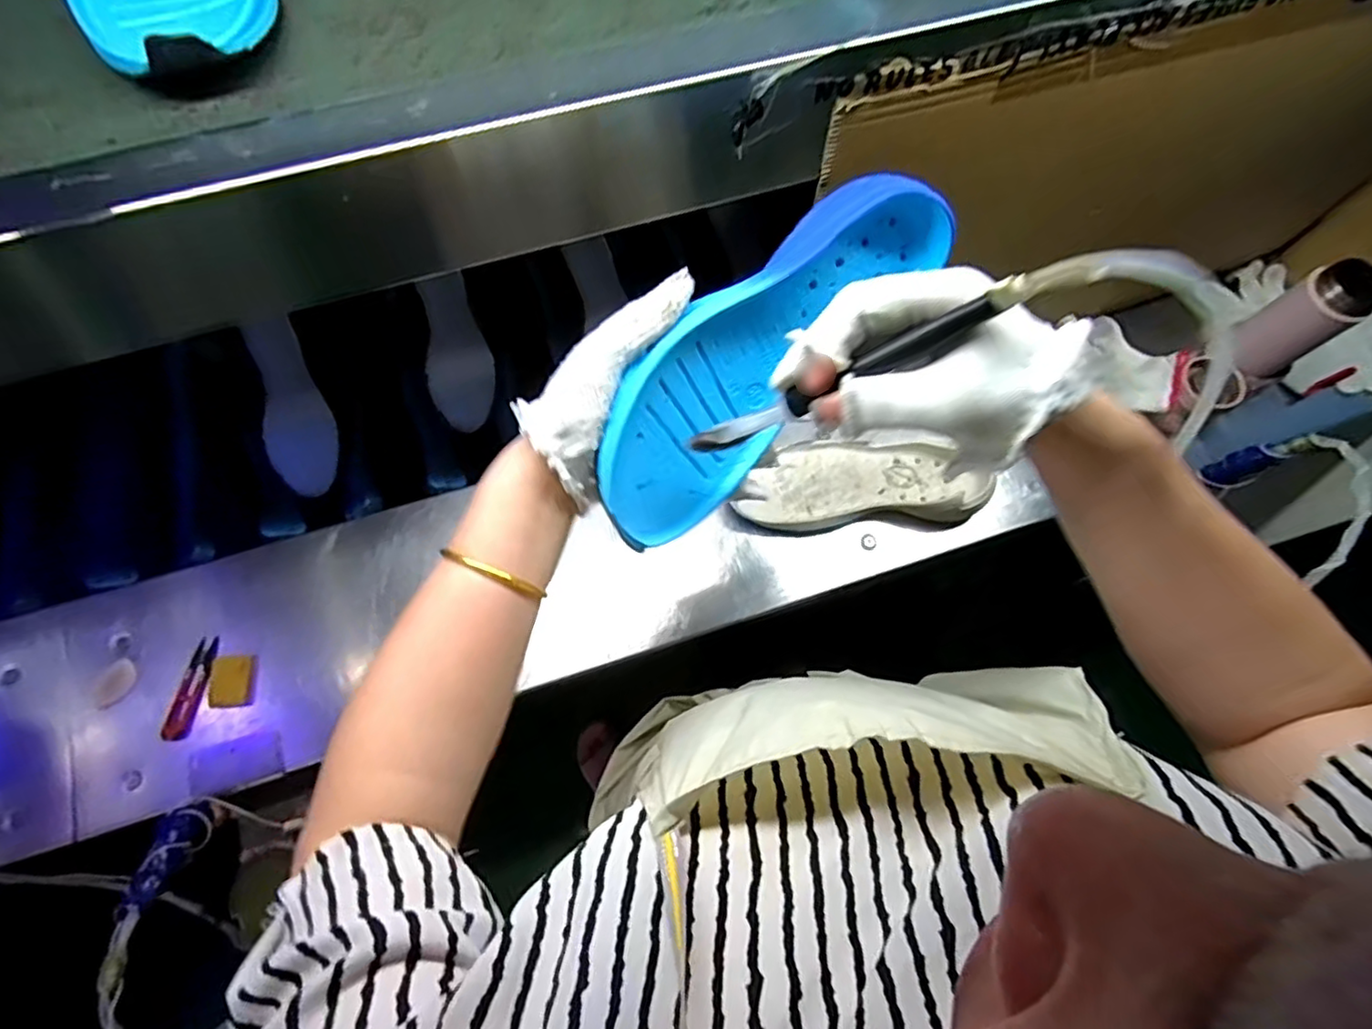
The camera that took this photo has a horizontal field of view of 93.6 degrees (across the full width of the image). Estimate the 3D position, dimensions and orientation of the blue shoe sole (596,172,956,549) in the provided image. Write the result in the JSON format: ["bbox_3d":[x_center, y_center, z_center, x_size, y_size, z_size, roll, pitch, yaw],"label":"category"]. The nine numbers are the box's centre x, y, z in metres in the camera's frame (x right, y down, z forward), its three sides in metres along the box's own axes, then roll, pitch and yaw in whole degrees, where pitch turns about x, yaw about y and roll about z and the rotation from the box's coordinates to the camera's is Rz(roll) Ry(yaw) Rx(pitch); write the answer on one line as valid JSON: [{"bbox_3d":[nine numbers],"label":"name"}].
[{"bbox_3d":[0.045,-0.094,0.363,0.254,0.092,0.025,-49,33,-4],"label":"blue shoe sole"}]

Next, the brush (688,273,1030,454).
[{"bbox_3d":[0.068,-0.060,0.290,0.162,0.019,0.014,-24,64,37],"label":"brush"}]

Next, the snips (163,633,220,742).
[{"bbox_3d":[-0.507,0.178,0.660,0.025,0.004,0.101,8,71,2],"label":"snips"}]

